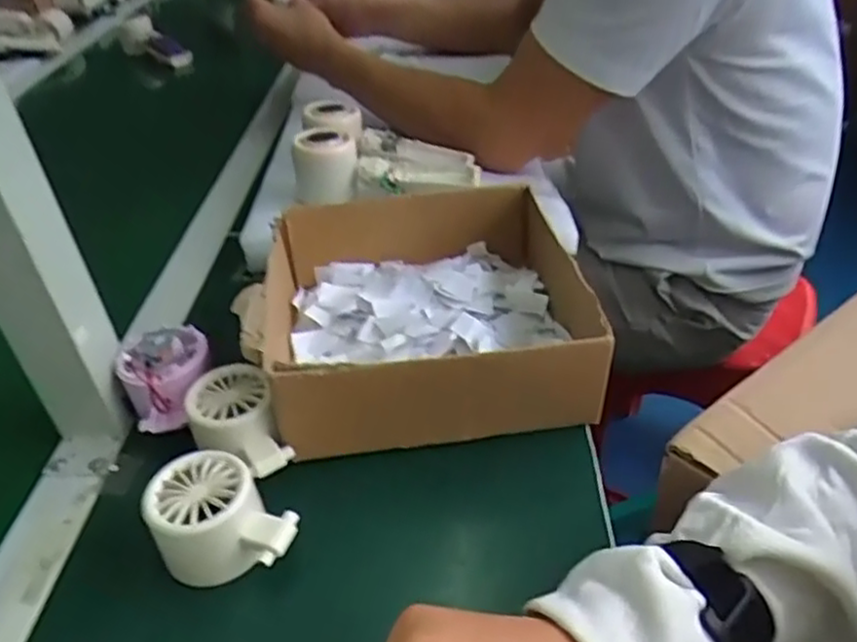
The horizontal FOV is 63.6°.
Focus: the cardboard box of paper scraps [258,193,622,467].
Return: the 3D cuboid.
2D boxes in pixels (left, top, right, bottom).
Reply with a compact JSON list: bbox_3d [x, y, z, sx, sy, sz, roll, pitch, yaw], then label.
[{"bbox_3d":[-0.001,-0.013,0.485,0.193,0.070,0.198,-7,37,-4],"label":"cardboard box of paper scraps"}]

